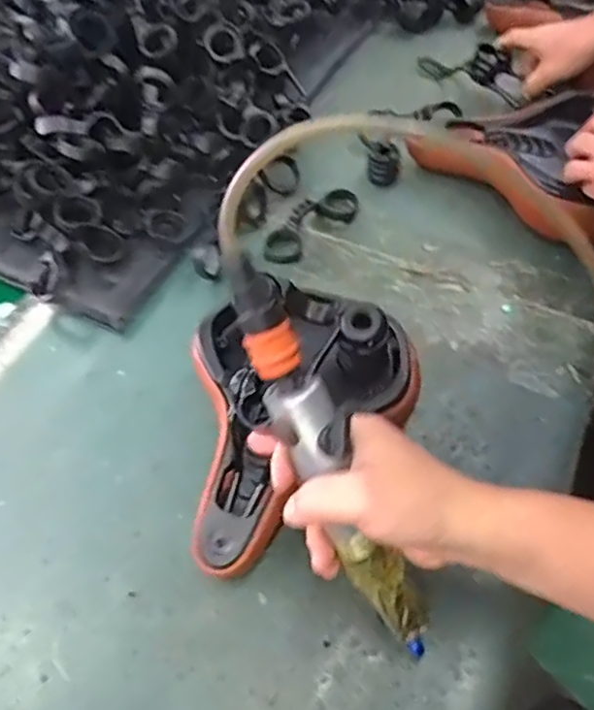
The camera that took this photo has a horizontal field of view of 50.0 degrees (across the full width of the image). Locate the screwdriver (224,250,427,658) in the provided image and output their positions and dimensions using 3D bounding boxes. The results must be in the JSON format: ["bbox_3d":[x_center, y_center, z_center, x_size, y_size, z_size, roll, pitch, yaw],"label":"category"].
[{"bbox_3d":[0.024,0.073,0.391,0.036,0.033,0.284,-28,104,-15],"label":"screwdriver"}]

